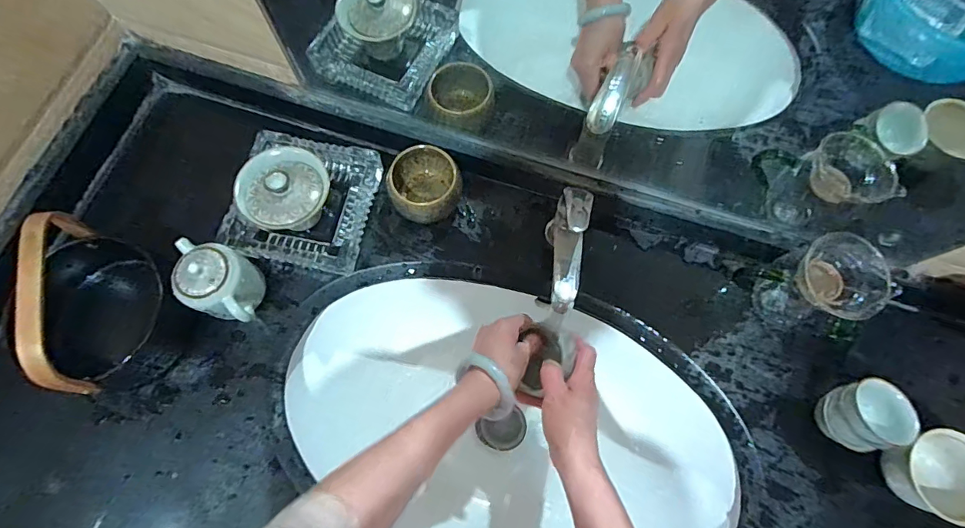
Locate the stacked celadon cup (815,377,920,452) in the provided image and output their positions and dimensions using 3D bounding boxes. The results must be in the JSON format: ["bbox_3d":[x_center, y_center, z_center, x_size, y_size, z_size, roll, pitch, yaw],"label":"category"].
[{"bbox_3d":[0.371,0.150,0.465,0.052,0.076,0.062,-5,72,-2],"label":"stacked celadon cup"}]

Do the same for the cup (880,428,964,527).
[{"bbox_3d":[0.433,0.204,0.458,0.079,0.067,0.079,0,72,-1],"label":"cup"}]

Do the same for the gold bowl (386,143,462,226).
[{"bbox_3d":[-0.067,-0.094,0.558,0.084,0.054,0.089,3,72,0],"label":"gold bowl"}]

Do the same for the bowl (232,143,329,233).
[{"bbox_3d":[-0.222,-0.077,0.534,0.092,0.083,0.093,0,72,-1],"label":"bowl"}]

